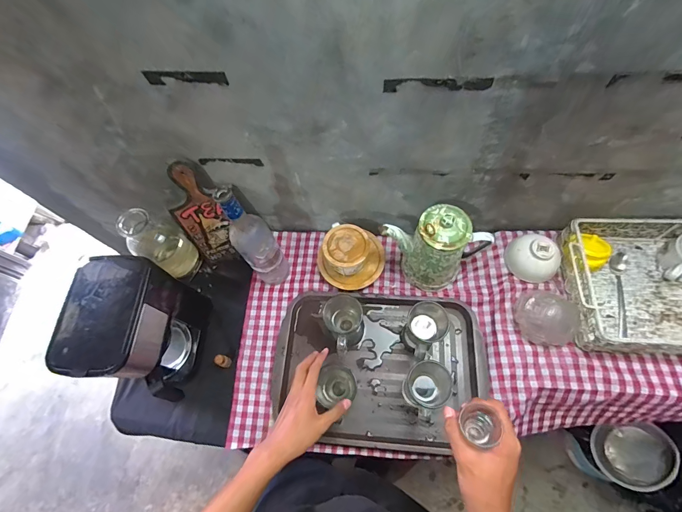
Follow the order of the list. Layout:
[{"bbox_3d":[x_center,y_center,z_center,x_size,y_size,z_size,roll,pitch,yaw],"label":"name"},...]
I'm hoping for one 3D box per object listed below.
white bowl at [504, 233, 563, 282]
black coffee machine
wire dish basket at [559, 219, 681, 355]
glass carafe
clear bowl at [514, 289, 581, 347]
[{"bbox_3d":[0.413,0.000,0.732,0.092,0.058,0.108,-40,69,-13],"label":"white bowl"},{"bbox_3d":[-0.381,0.135,0.668,0.149,0.265,0.246,-1,66,4],"label":"black coffee machine"},{"bbox_3d":[0.670,0.057,0.668,0.420,0.088,0.264,2,66,6],"label":"wire dish basket"},{"bbox_3d":[-0.412,-0.029,0.779,0.103,0.191,0.096,30,72,16],"label":"glass carafe"},{"bbox_3d":[0.403,0.121,0.670,0.093,0.078,0.113,-35,68,-11],"label":"clear bowl"}]

